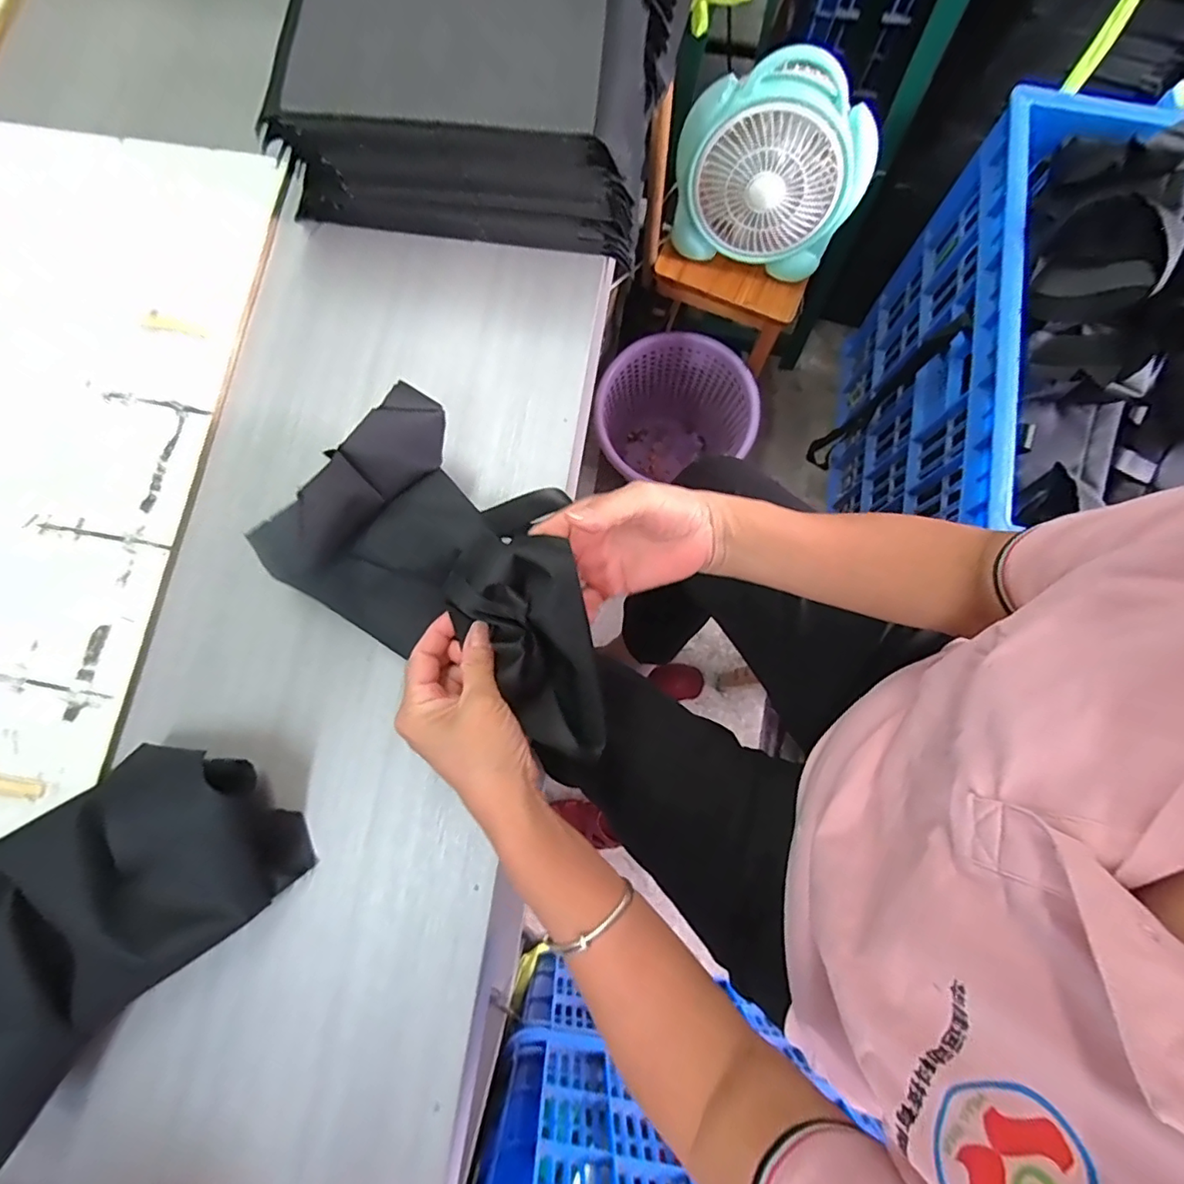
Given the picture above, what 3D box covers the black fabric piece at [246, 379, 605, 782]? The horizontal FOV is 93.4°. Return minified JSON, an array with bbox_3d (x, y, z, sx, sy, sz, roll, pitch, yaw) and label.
[{"bbox_3d":[-0.073,0.001,0.376,0.244,0.104,0.144,37,80,6],"label":"black fabric piece"}]

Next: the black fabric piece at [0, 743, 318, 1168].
[{"bbox_3d":[-0.313,0.192,0.355,0.155,0.064,0.215,44,80,7],"label":"black fabric piece"}]

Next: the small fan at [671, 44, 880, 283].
[{"bbox_3d":[0.232,-0.543,0.734,0.240,0.214,0.081,18,78,2],"label":"small fan"}]

